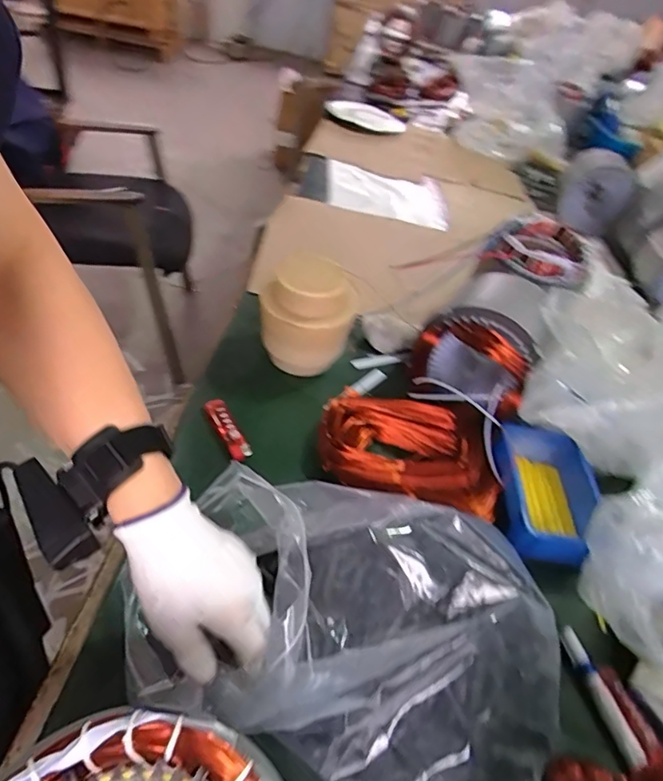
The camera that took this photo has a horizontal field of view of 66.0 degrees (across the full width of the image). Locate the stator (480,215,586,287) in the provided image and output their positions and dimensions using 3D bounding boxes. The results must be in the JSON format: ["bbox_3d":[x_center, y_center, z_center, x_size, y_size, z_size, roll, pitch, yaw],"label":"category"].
[{"bbox_3d":[0.308,-0.211,0.759,0.139,0.040,0.157,28,44,14],"label":"stator"}]

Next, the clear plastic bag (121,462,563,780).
[{"bbox_3d":[0.014,0.169,0.390,0.311,0.083,0.186,15,43,8],"label":"clear plastic bag"}]

